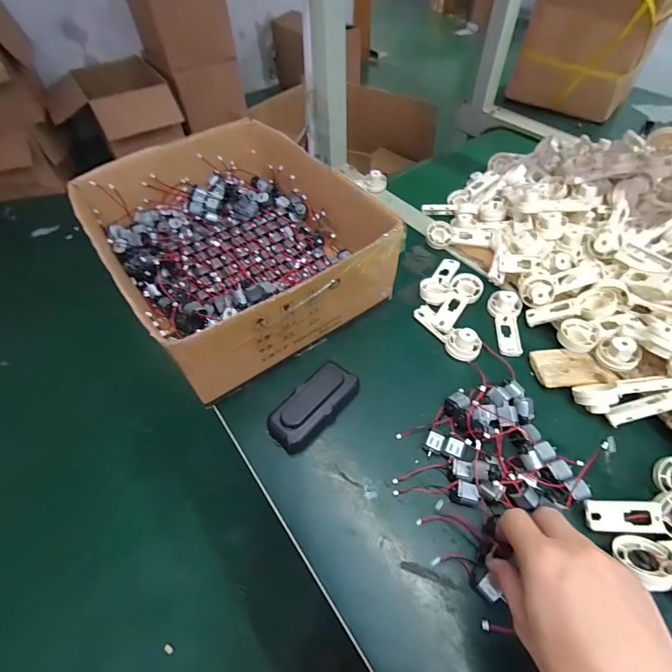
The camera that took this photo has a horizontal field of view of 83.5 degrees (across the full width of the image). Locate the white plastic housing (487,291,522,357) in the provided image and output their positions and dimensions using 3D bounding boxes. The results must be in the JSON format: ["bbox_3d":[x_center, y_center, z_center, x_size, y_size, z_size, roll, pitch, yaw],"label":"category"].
[{"bbox_3d":[0.216,-0.015,0.472,0.038,0.020,0.085,3,64,7],"label":"white plastic housing"}]

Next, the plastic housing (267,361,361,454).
[{"bbox_3d":[-0.024,0.076,0.413,0.049,0.027,0.107,33,59,25],"label":"plastic housing"}]

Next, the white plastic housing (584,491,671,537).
[{"bbox_3d":[0.270,0.157,0.326,0.094,0.022,0.037,-2,51,0],"label":"white plastic housing"}]

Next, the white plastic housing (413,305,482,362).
[{"bbox_3d":[0.134,-0.008,0.463,0.035,0.027,0.093,-37,59,-24],"label":"white plastic housing"}]

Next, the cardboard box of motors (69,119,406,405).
[{"bbox_3d":[-0.134,-0.125,0.509,0.286,0.138,0.364,-31,57,-21],"label":"cardboard box of motors"}]

